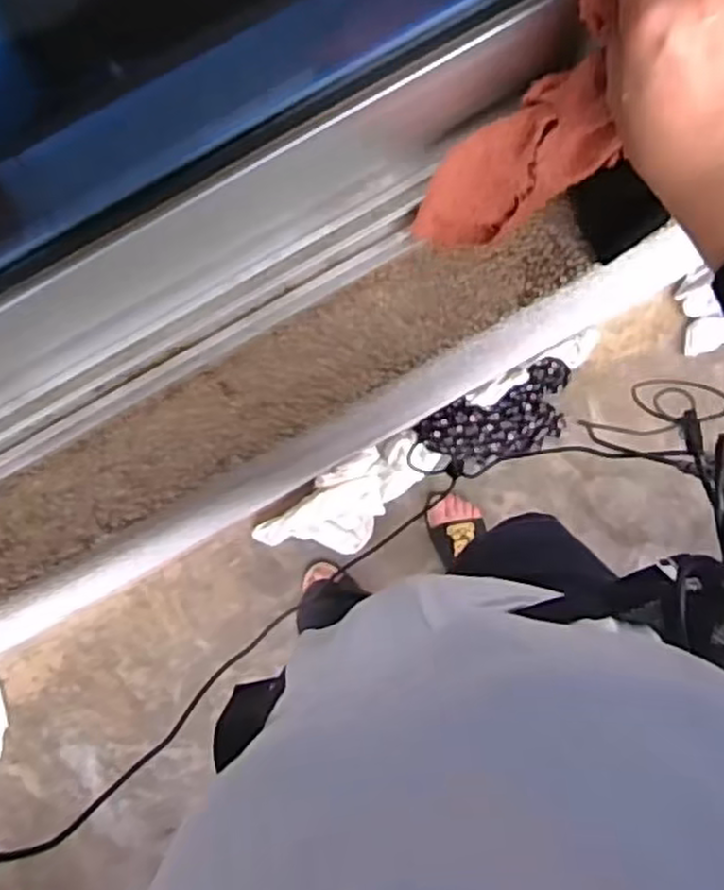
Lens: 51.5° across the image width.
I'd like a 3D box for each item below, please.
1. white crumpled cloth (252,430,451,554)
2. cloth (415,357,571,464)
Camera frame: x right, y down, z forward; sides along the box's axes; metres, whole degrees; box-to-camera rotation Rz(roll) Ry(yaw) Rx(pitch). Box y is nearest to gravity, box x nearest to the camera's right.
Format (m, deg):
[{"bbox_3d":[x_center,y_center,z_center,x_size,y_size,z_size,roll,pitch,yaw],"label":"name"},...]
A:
[{"bbox_3d":[-0.016,0.098,1.322,0.332,0.038,0.136,-40,88,-1],"label":"white crumpled cloth"},{"bbox_3d":[0.250,-0.041,1.339,0.285,0.086,0.132,-26,88,-1],"label":"cloth"}]

